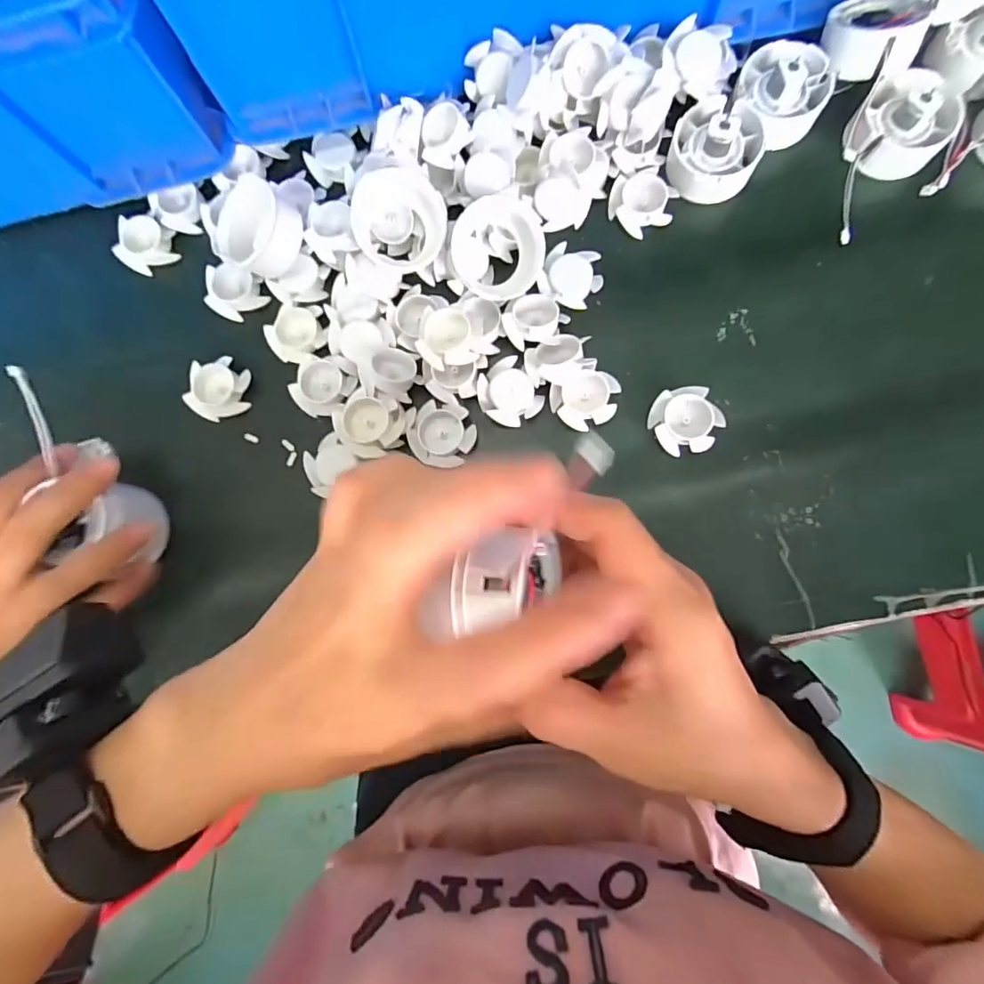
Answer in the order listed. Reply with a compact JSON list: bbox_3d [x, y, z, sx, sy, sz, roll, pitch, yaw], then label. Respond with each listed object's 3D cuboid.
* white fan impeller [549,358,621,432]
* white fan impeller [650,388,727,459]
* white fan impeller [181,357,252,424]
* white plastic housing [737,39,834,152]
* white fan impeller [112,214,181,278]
[{"bbox_3d":[0.058,-0.058,0.306,0.037,0.016,0.037,0,84,3],"label":"white fan impeller"},{"bbox_3d":[0.117,-0.043,0.301,0.036,0.016,0.040,-31,83,0],"label":"white fan impeller"},{"bbox_3d":[-0.179,-0.068,0.328,0.035,0.014,0.039,1,84,4],"label":"white fan impeller"},{"bbox_3d":[0.184,-0.254,0.317,0.057,0.034,0.056,0,84,3],"label":"white plastic housing"},{"bbox_3d":[-0.242,-0.172,0.345,0.041,0.015,0.037,30,86,6],"label":"white fan impeller"}]

